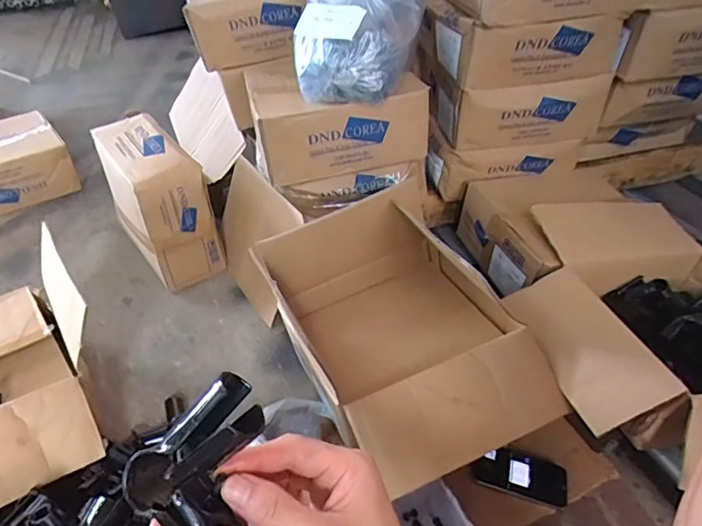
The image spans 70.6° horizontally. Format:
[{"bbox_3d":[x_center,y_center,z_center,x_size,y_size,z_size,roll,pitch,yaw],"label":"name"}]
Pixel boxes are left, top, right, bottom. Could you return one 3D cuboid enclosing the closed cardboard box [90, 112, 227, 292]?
[{"bbox_3d":[-0.452,-0.143,1.148,0.154,0.289,0.336,-27,49,-28],"label":"closed cardboard box"}]

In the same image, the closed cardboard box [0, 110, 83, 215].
[{"bbox_3d":[-0.999,-0.271,1.404,0.341,0.139,0.302,-28,49,-29],"label":"closed cardboard box"}]

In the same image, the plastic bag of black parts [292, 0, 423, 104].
[{"bbox_3d":[0.027,-0.522,0.935,0.213,0.105,0.470,7,74,6],"label":"plastic bag of black parts"}]

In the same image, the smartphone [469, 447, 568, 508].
[{"bbox_3d":[0.269,0.335,0.789,0.146,0.012,0.070,12,42,12],"label":"smartphone"}]

